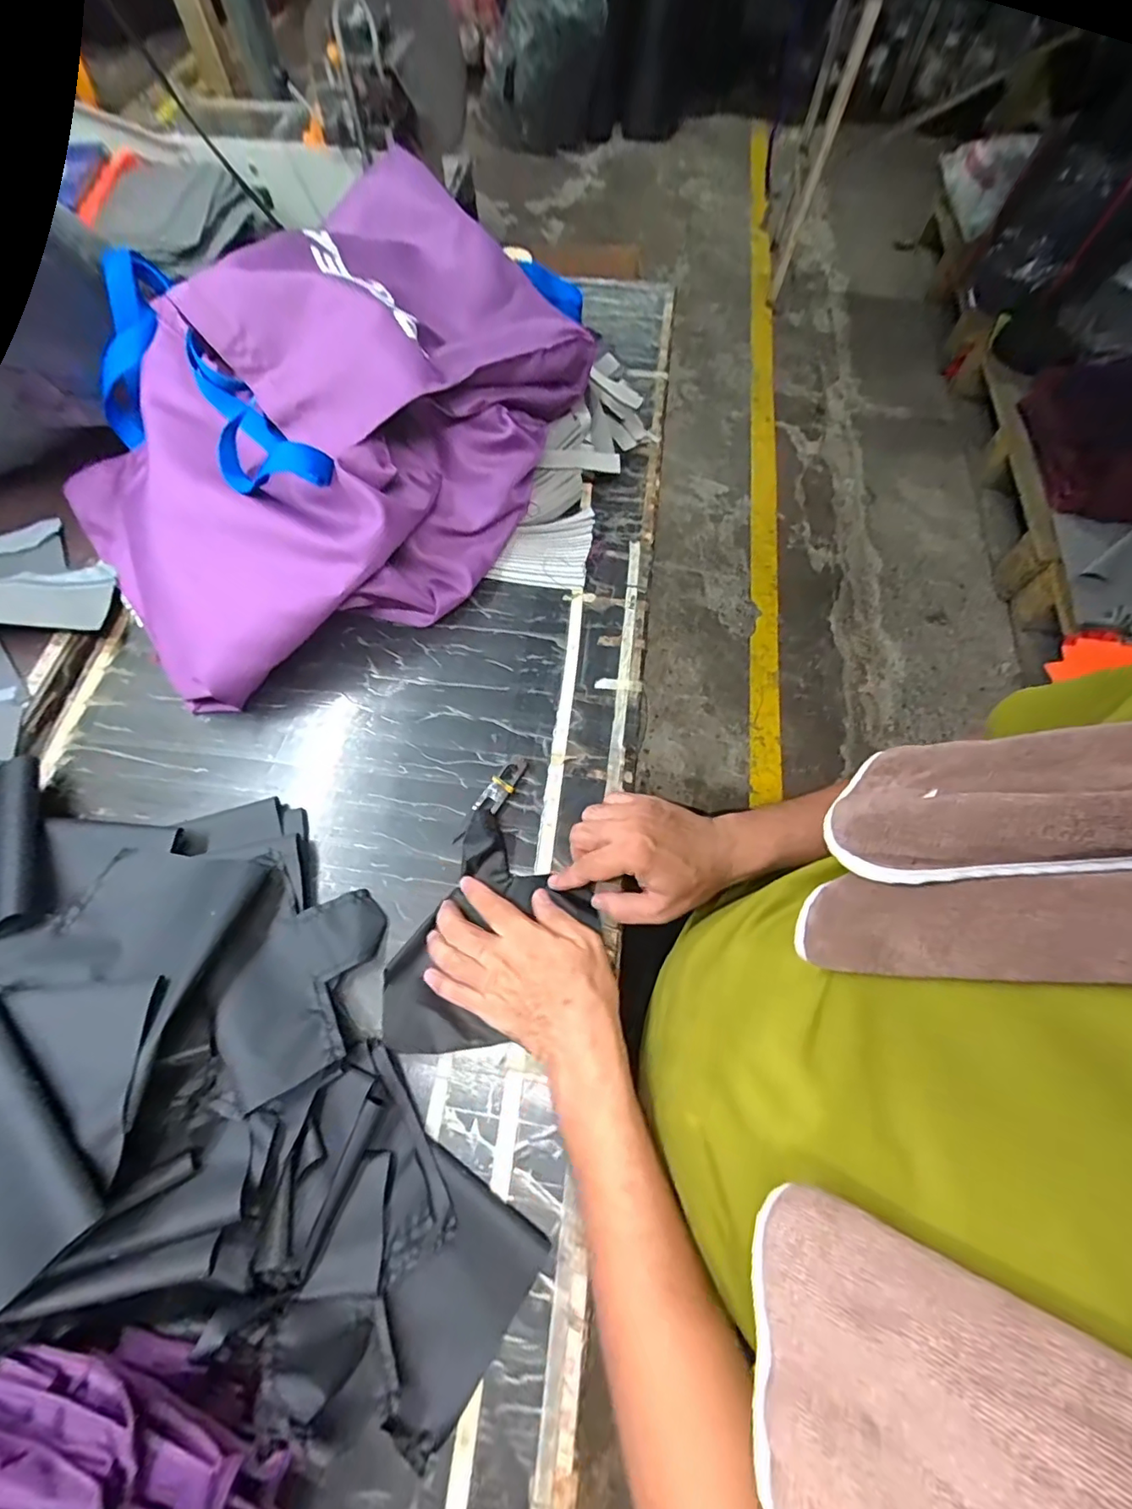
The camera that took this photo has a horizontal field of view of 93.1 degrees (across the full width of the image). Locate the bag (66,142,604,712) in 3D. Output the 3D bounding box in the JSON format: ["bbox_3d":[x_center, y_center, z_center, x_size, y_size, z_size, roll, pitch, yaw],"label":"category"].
[{"bbox_3d":[-0.241,-0.354,0.583,0.562,0.204,0.399,-37,71,-13],"label":"bag"}]

